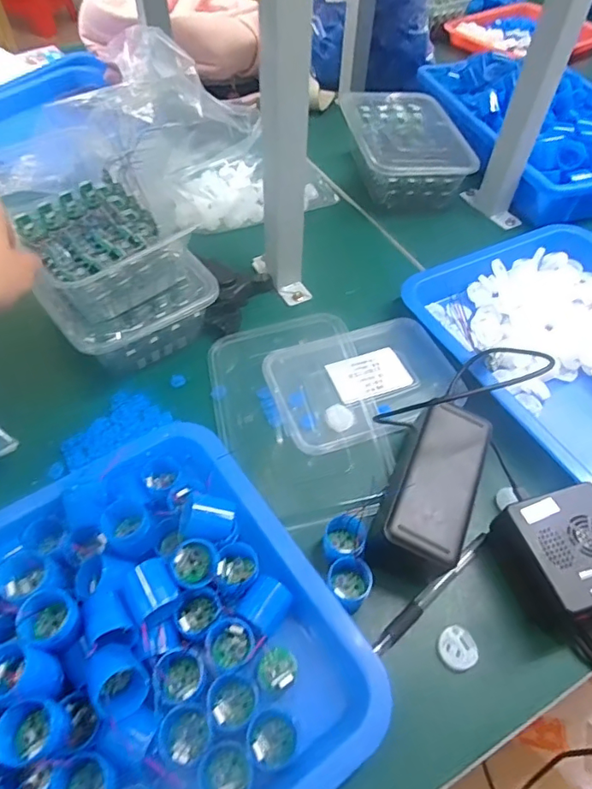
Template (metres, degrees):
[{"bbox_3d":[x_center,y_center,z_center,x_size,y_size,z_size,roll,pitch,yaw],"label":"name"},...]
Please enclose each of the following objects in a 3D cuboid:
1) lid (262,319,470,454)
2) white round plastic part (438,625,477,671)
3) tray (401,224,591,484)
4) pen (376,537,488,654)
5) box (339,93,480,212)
[{"bbox_3d":[0.066,-0.015,0.468,0.170,0.010,0.116,-16,55,-14],"label":"lid"},{"bbox_3d":[0.109,0.171,0.339,0.025,0.006,0.026,1,53,-2],"label":"white round plastic part"},{"bbox_3d":[0.294,-0.034,0.493,0.262,0.054,0.323,-23,57,-18],"label":"tray"},{"bbox_3d":[0.097,0.139,0.356,0.121,0.007,0.010,-36,62,-25],"label":"pen"},{"bbox_3d":[0.138,-0.323,0.665,0.136,0.063,0.196,-6,53,-7],"label":"box"}]

